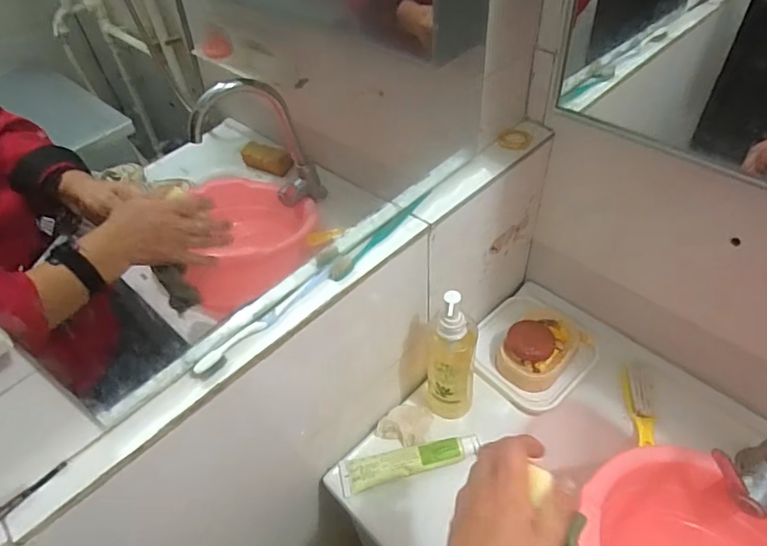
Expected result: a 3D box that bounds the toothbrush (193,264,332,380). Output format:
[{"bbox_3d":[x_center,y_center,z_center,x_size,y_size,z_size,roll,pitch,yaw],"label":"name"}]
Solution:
[{"bbox_3d":[-0.108,0.043,0.478,0.015,0.011,0.159,33,58,30],"label":"toothbrush"}]

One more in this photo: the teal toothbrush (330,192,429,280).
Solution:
[{"bbox_3d":[-0.002,-0.045,0.557,0.019,0.014,0.164,26,55,26],"label":"teal toothbrush"}]

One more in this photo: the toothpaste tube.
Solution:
[{"bbox_3d":[0.034,0.253,0.669,0.183,0.031,0.045,-8,47,-1],"label":"toothpaste tube"}]

